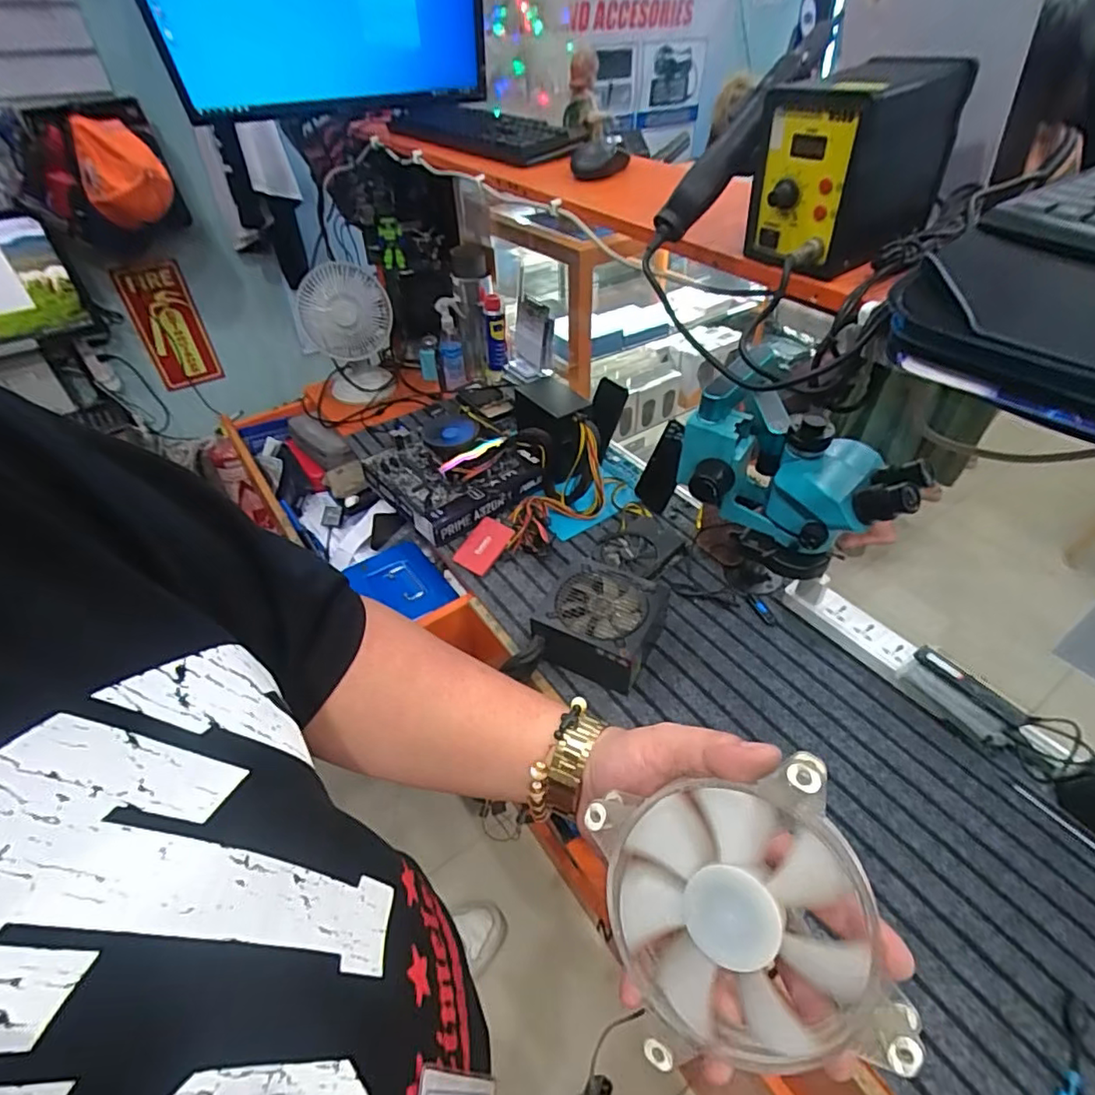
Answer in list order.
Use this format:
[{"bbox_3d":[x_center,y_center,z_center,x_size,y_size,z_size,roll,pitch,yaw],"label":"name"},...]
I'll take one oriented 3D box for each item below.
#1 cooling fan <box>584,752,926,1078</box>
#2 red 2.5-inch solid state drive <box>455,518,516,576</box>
[{"bbox_3d":[0.089,0.172,0.275,0.119,0.029,0.116,-23,74,23],"label":"cooling fan"},{"bbox_3d":[-0.112,-0.004,1.009,0.070,0.012,0.104,26,67,21],"label":"red 2.5-inch solid state drive"}]

